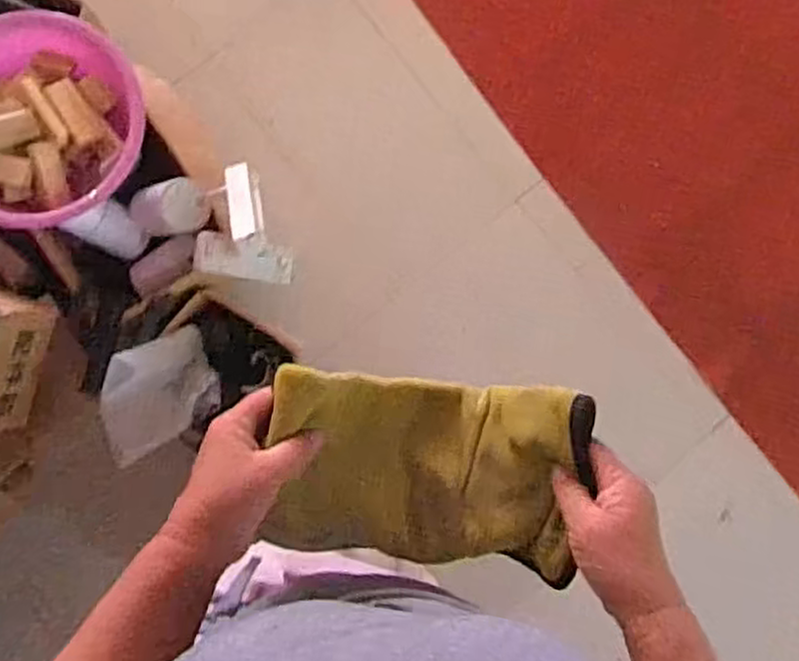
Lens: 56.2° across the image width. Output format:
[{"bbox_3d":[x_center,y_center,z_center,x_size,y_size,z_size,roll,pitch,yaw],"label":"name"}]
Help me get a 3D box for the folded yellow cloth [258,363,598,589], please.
[{"bbox_3d":[0.017,0.099,0.535,0.219,0.087,0.130,6,77,2],"label":"folded yellow cloth"}]

